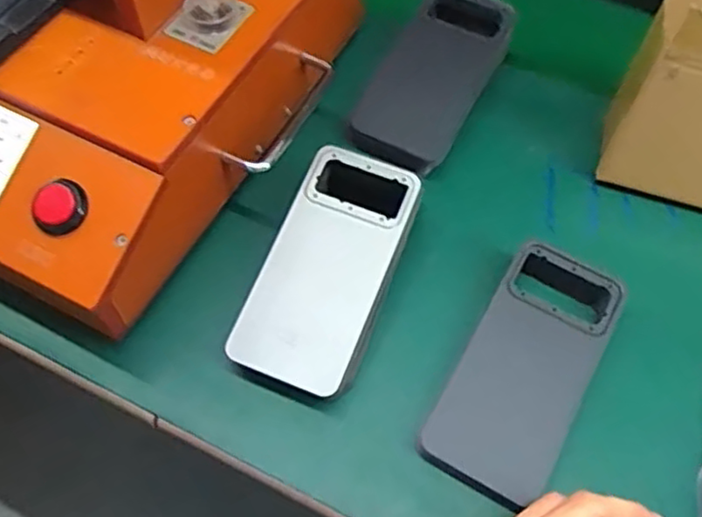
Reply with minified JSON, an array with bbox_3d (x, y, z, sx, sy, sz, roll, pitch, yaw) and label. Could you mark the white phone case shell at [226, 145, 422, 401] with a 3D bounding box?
[{"bbox_3d":[-0.014,0.004,0.421,0.077,0.007,0.160,20,70,7],"label":"white phone case shell"}]

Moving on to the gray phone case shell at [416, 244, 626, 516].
[{"bbox_3d":[0.107,0.066,0.410,0.073,0.011,0.159,29,69,11],"label":"gray phone case shell"}]

